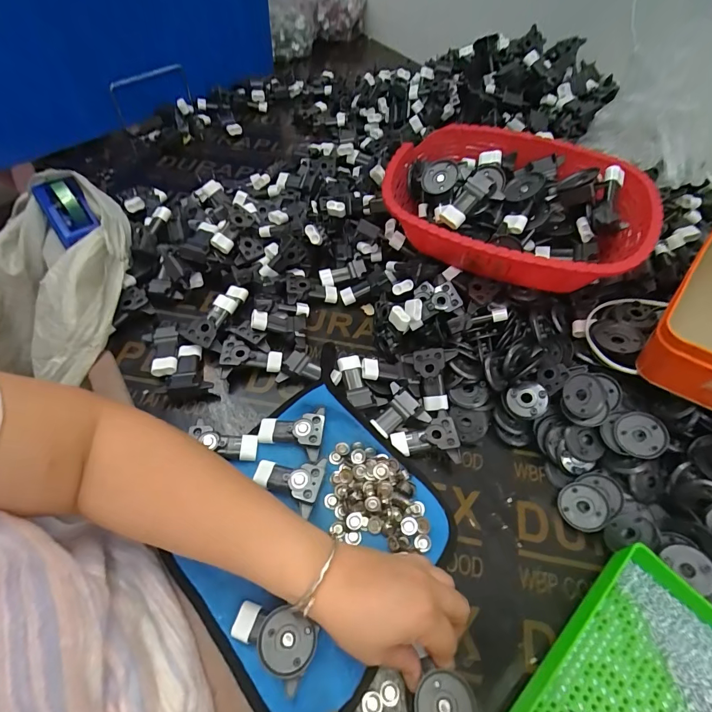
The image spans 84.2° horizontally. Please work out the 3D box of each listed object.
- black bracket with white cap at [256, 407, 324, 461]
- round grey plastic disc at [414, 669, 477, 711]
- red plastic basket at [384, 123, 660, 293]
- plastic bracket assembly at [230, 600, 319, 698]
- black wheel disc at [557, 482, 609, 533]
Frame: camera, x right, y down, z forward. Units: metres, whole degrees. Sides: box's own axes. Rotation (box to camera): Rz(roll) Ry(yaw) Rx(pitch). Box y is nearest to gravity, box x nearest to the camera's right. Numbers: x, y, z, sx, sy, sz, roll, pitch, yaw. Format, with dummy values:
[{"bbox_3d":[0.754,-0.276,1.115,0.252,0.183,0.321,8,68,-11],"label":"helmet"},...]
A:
[{"bbox_3d":[-0.065,0.074,0.400,0.065,0.024,0.052,10,55,5],"label":"black bracket with white cap"},{"bbox_3d":[0.063,0.246,0.275,0.043,0.005,0.040,-3,55,-4],"label":"round grey plastic disc"},{"bbox_3d":[0.171,-0.155,0.452,0.267,0.108,0.186,11,57,5],"label":"red plastic basket"},{"bbox_3d":[-0.063,0.212,0.298,0.065,0.019,0.040,26,58,15],"label":"plastic bracket assembly"},{"bbox_3d":[0.216,0.143,0.374,0.042,0.004,0.043,-7,63,15],"label":"black wheel disc"}]

